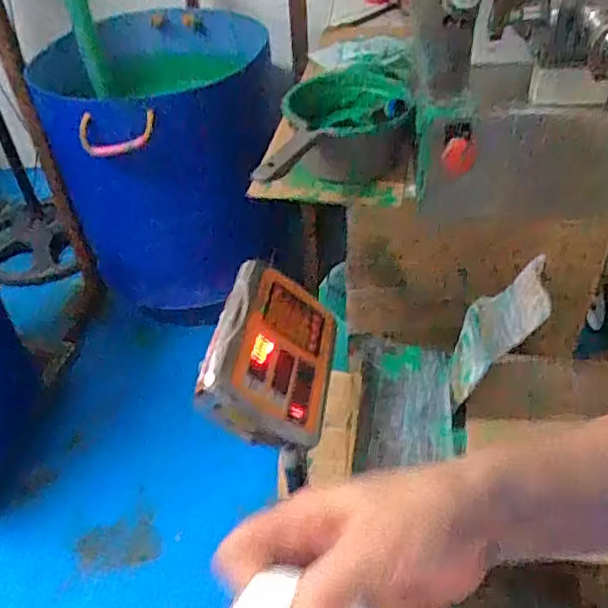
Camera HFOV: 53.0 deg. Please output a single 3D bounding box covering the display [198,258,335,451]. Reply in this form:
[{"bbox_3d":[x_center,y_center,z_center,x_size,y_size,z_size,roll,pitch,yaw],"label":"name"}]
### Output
[{"bbox_3d":[-0.044,0.063,0.798,0.170,0.061,0.249,36,43,-23],"label":"display"}]

